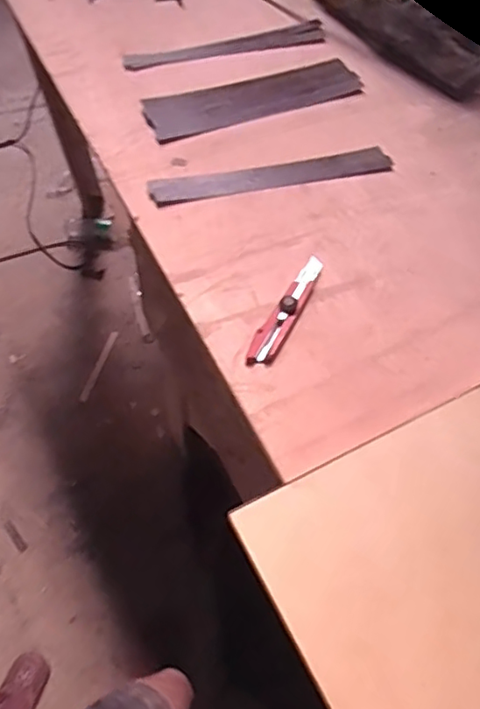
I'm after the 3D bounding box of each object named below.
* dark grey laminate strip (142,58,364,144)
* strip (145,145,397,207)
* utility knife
[{"bbox_3d":[0.028,-0.390,0.914,0.340,0.006,0.101,-19,63,-15],"label":"dark grey laminate strip"},{"bbox_3d":[0.046,-0.250,0.826,0.340,0.011,0.050,-12,61,-11],"label":"strip"},{"bbox_3d":[0.059,-0.058,0.709,0.029,0.018,0.173,27,62,11],"label":"utility knife"}]

